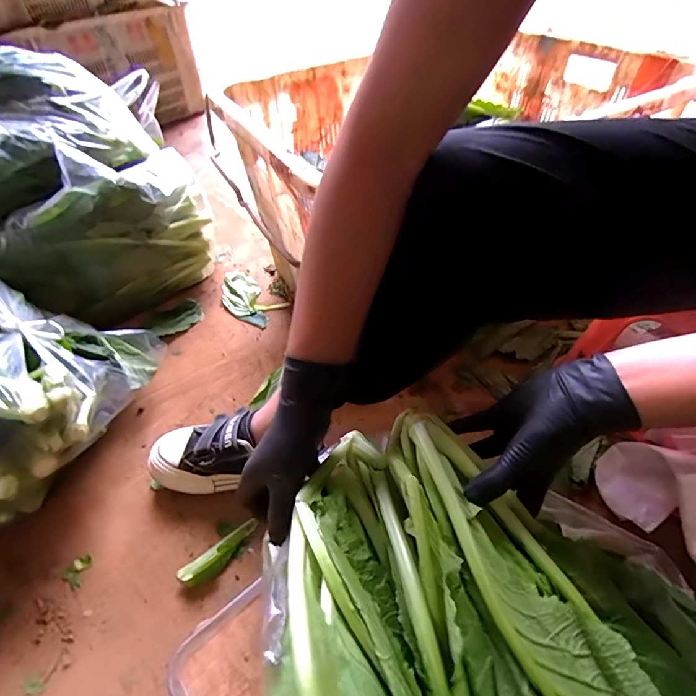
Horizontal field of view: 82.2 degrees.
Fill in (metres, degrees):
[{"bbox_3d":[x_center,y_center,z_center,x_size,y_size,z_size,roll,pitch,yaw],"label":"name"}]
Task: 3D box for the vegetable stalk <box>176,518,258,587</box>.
[{"bbox_3d":[-0.159,0.258,0.505,0.103,0.023,0.028,-36,56,-27],"label":"vegetable stalk"}]

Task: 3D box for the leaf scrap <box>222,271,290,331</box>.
[{"bbox_3d":[-0.218,-0.110,0.852,0.099,0.012,0.193,-37,56,-27],"label":"leaf scrap"}]

